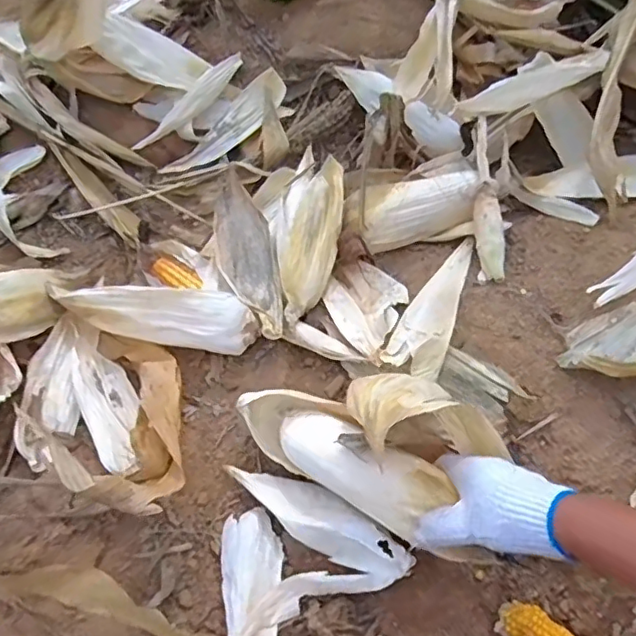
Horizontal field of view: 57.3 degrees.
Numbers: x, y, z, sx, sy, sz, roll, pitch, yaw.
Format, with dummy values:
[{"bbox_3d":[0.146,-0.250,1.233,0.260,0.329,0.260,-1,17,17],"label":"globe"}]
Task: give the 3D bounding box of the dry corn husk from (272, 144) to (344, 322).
[{"bbox_3d":[-0.013,-0.111,0.717,0.080,0.054,0.221,4,62,4],"label":"dry corn husk"}]

